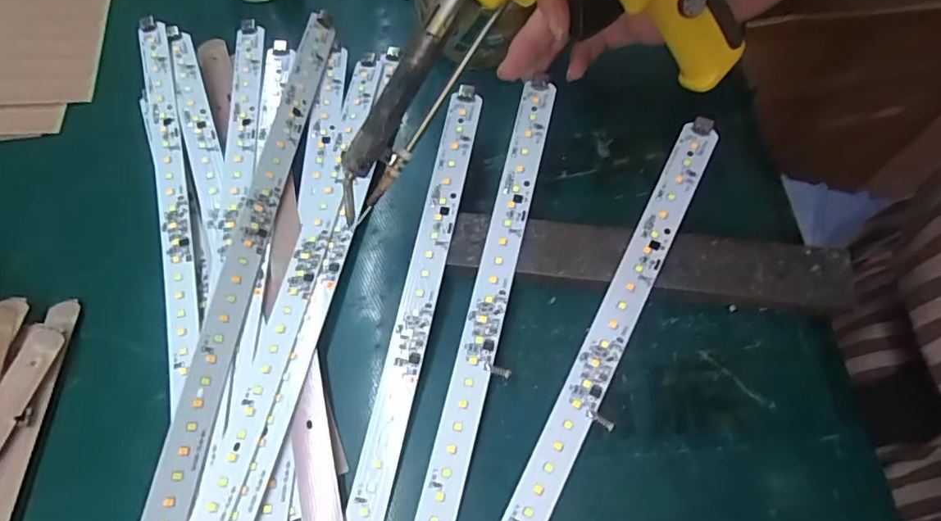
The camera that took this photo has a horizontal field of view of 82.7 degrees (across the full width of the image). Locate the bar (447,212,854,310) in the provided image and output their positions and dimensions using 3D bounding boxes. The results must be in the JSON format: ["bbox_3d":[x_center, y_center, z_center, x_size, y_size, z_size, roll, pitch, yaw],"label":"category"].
[{"bbox_3d":[0.084,0.000,0.266,0.187,0.019,0.031,7,67,6],"label":"bar"}]

